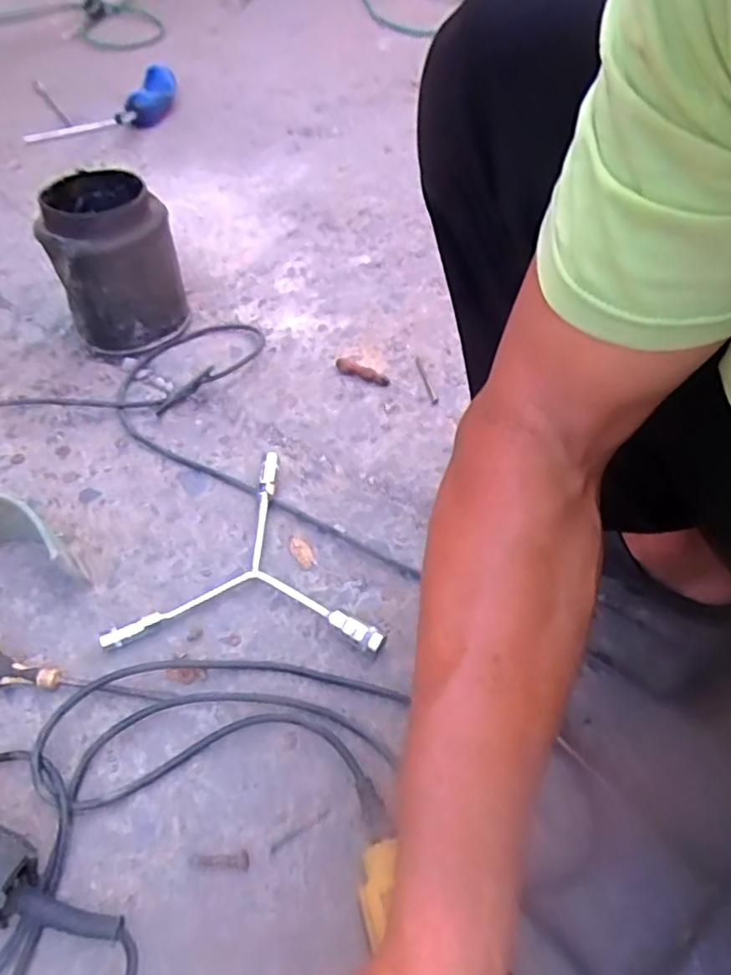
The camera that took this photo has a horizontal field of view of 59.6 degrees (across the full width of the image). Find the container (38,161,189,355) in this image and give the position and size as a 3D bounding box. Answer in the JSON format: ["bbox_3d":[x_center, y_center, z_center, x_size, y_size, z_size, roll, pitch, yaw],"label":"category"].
[{"bbox_3d":[-0.293,-0.255,0.749,0.119,0.170,0.115,0,51,0],"label":"container"}]

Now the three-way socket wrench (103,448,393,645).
[{"bbox_3d":[-0.102,0.053,0.583,0.226,0.027,0.196,0,51,-1],"label":"three-way socket wrench"}]

